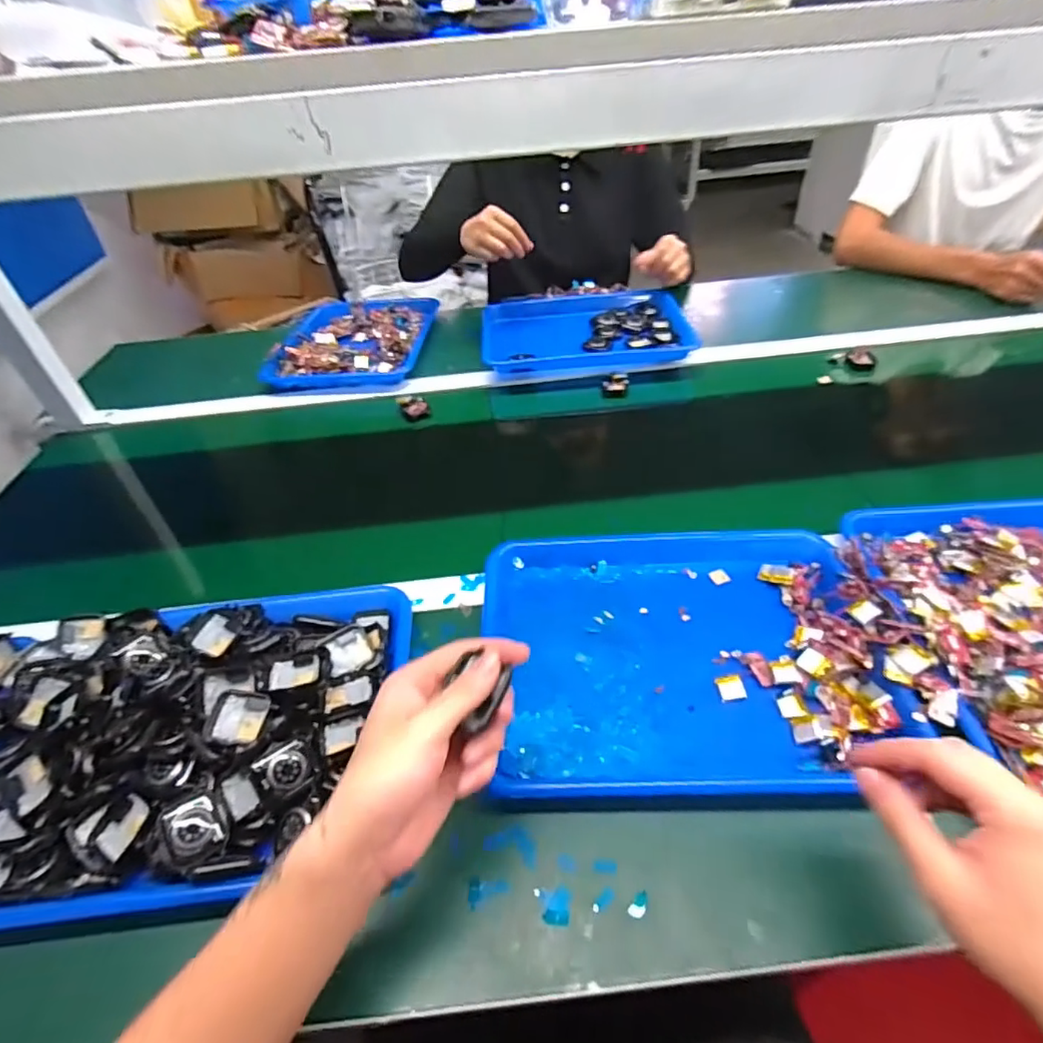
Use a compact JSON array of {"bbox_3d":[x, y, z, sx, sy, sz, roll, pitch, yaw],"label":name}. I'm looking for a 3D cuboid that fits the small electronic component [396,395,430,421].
[{"bbox_3d":[-0.159,-0.170,0.842,0.038,0.017,0.052,-21,45,-16],"label":"small electronic component"}]

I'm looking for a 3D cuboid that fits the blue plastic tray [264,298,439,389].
[{"bbox_3d":[-0.287,-0.323,1.002,0.253,0.032,0.307,1,43,7],"label":"blue plastic tray"}]

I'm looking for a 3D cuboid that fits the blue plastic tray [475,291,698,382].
[{"bbox_3d":[0.104,-0.327,0.957,0.331,0.029,0.262,-5,43,0],"label":"blue plastic tray"}]

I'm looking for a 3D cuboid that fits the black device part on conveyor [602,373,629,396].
[{"bbox_3d":[0.139,-0.203,0.843,0.037,0.016,0.043,7,44,13],"label":"black device part on conveyor"}]

